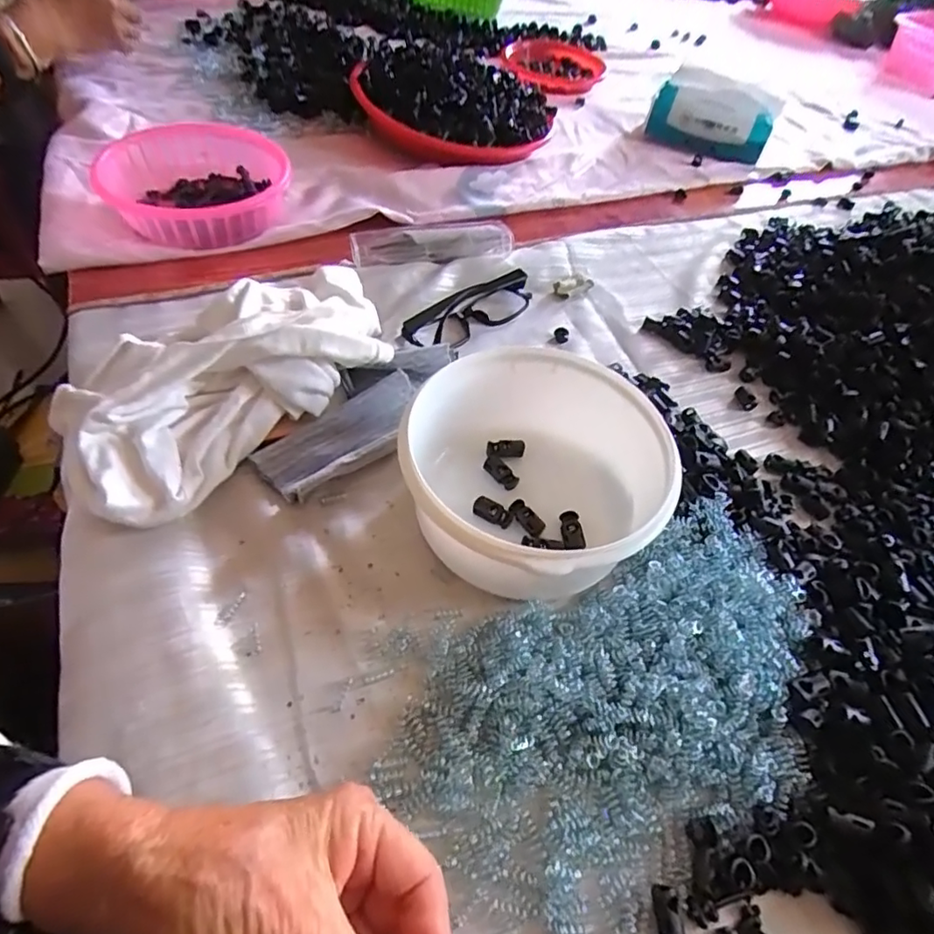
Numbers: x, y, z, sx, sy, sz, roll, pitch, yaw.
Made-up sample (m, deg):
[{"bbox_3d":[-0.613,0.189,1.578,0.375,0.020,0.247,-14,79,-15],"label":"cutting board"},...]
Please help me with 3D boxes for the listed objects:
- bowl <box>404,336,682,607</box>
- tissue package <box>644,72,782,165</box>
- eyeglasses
[{"bbox_3d":[0.040,0.007,0.360,0.151,0.076,0.160,6,50,-1],"label":"bowl"},{"bbox_3d":[0.321,-0.459,0.761,0.154,0.084,0.035,25,53,14],"label":"tissue package"},{"bbox_3d":[0.007,-0.138,0.500,0.132,0.022,0.033,-34,62,-29],"label":"eyeglasses"}]

